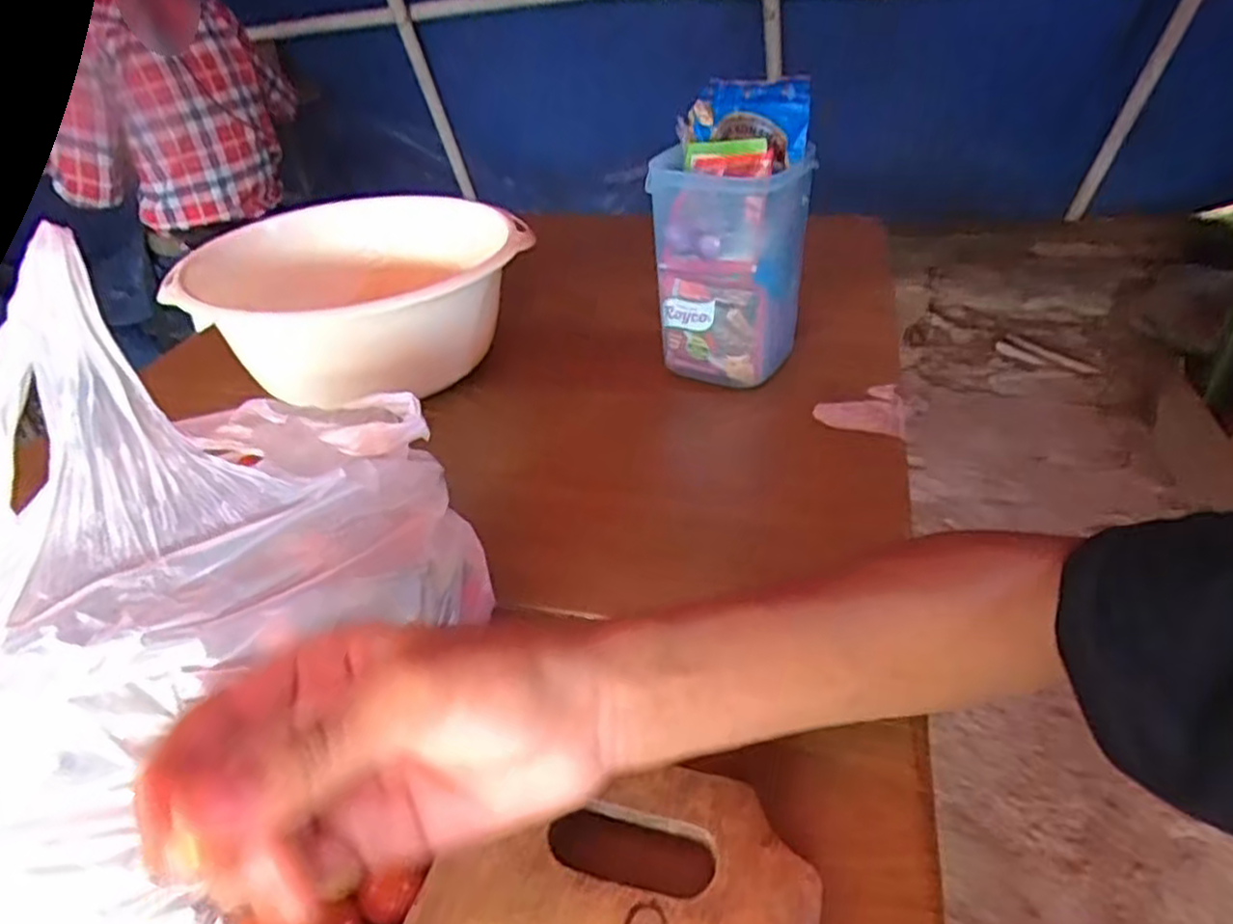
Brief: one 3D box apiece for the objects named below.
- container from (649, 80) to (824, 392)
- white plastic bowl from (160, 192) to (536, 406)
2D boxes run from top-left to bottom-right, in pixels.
[{"bbox_3d":[0.079,-0.154,0.534,0.100,0.190,0.089,4,37,11],"label":"container"},{"bbox_3d":[-0.185,-0.113,0.587,0.234,0.109,0.206,4,36,10],"label":"white plastic bowl"}]

